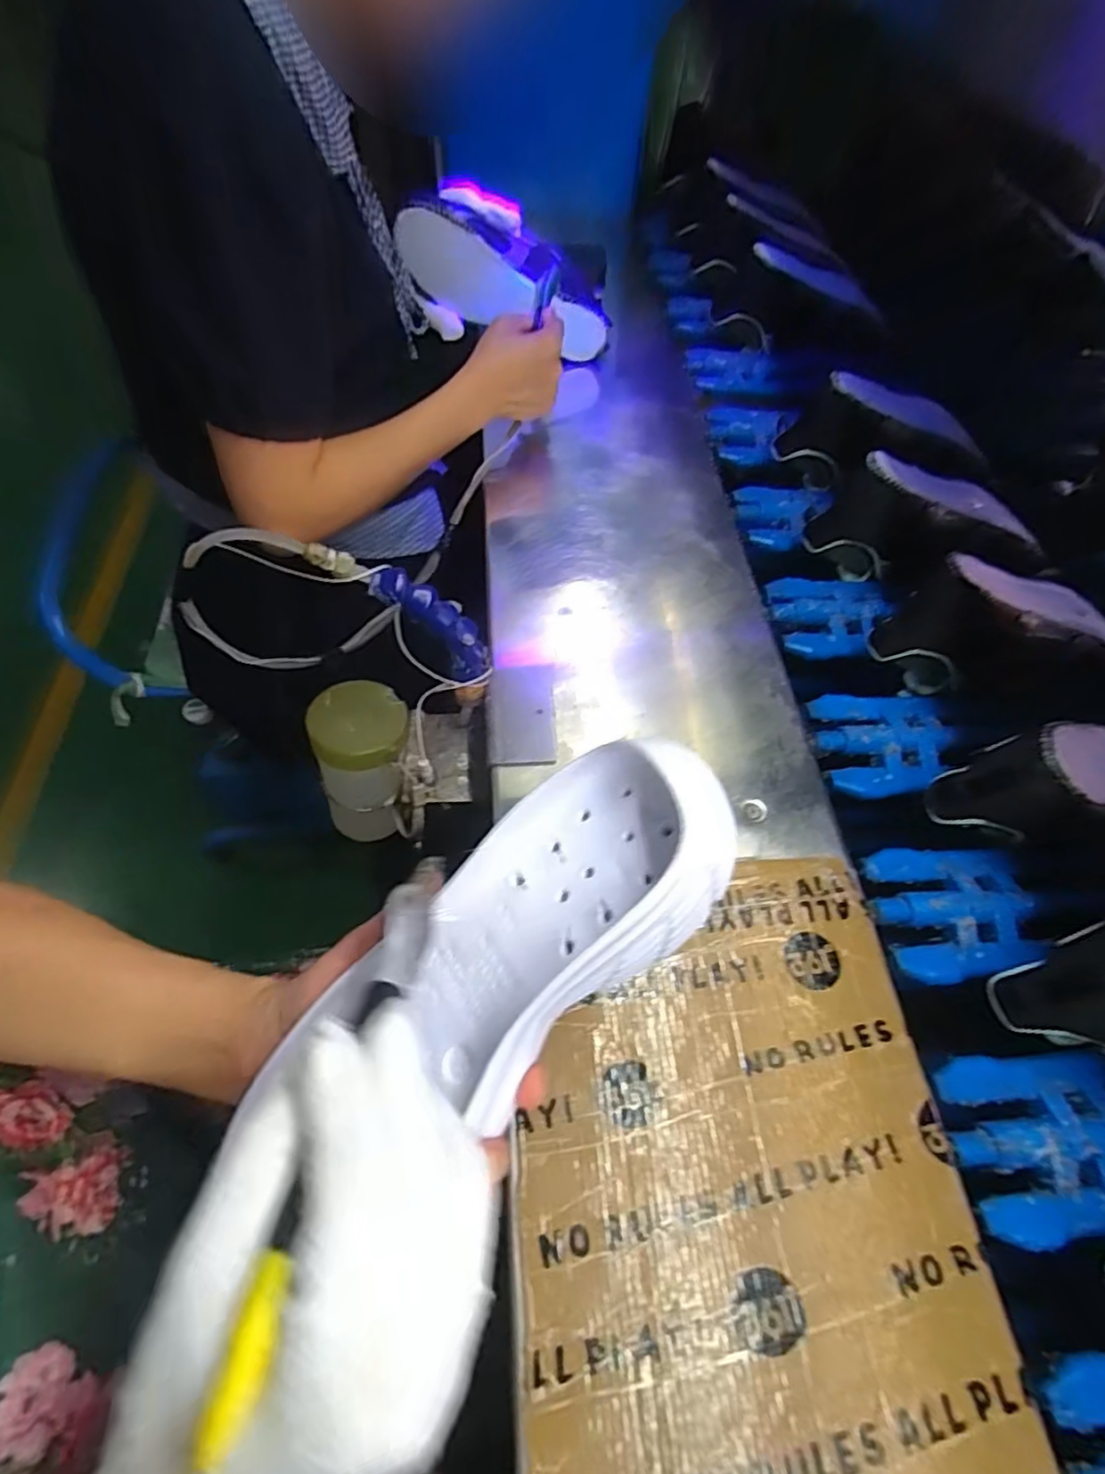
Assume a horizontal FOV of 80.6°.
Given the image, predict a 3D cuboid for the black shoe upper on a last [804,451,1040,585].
[{"bbox_3d":[0.346,-0.198,0.598,0.212,0.099,0.073,-2,56,-5],"label":"black shoe upper on a last"}]

